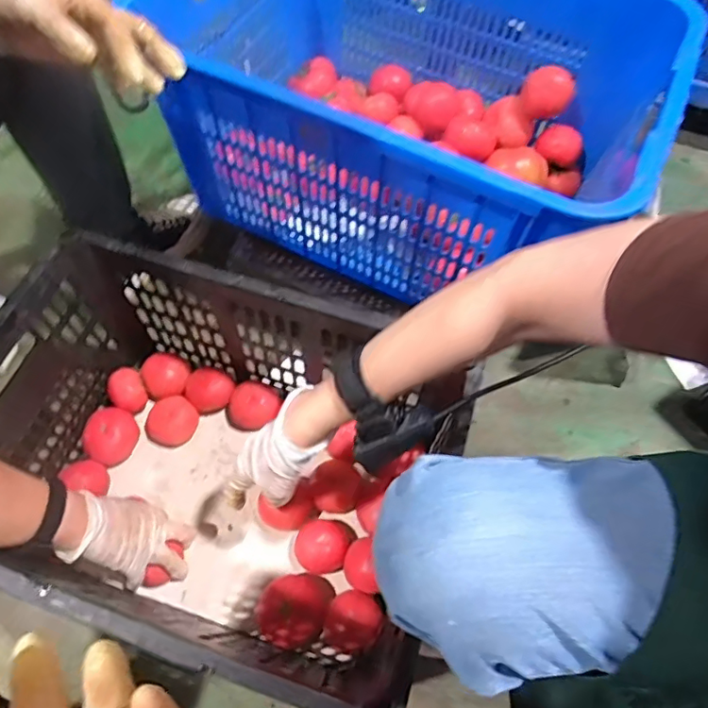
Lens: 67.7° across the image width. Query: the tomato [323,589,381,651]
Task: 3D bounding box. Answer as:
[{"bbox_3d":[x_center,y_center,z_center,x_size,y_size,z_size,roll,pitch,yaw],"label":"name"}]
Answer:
[{"bbox_3d":[-0.002,0.332,0.658,0.062,0.059,0.066,1,61,-2],"label":"tomato"}]

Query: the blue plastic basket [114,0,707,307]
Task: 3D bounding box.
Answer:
[{"bbox_3d":[0.062,-0.341,0.756,0.642,0.291,0.435,26,63,11],"label":"blue plastic basket"}]

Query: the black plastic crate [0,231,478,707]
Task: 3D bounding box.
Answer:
[{"bbox_3d":[-0.171,0.135,0.638,0.496,0.302,0.361,17,62,7],"label":"black plastic crate"}]

